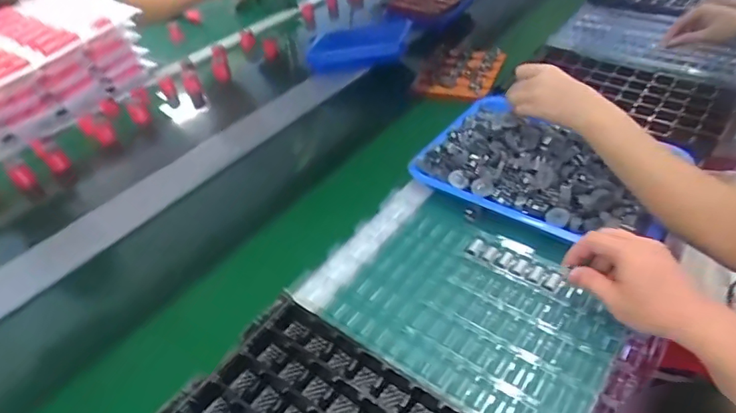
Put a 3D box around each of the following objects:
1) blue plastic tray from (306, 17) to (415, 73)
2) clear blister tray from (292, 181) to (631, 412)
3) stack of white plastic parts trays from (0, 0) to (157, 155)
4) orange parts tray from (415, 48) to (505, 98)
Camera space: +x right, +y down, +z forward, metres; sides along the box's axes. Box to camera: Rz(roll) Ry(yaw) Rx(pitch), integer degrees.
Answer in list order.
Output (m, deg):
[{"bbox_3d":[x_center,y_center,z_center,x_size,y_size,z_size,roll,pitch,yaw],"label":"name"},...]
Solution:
[{"bbox_3d":[-0.022,-0.366,1.138,0.236,0.080,0.112,-7,38,23],"label":"blue plastic tray"},{"bbox_3d":[0.106,0.107,0.567,0.328,0.027,0.220,28,50,32],"label":"clear blister tray"},{"bbox_3d":[-0.738,-0.285,1.018,0.324,0.136,0.449,17,46,25],"label":"stack of white plastic parts trays"},{"bbox_3d":[0.185,-0.276,1.006,0.145,0.039,0.176,13,44,22],"label":"orange parts tray"}]

